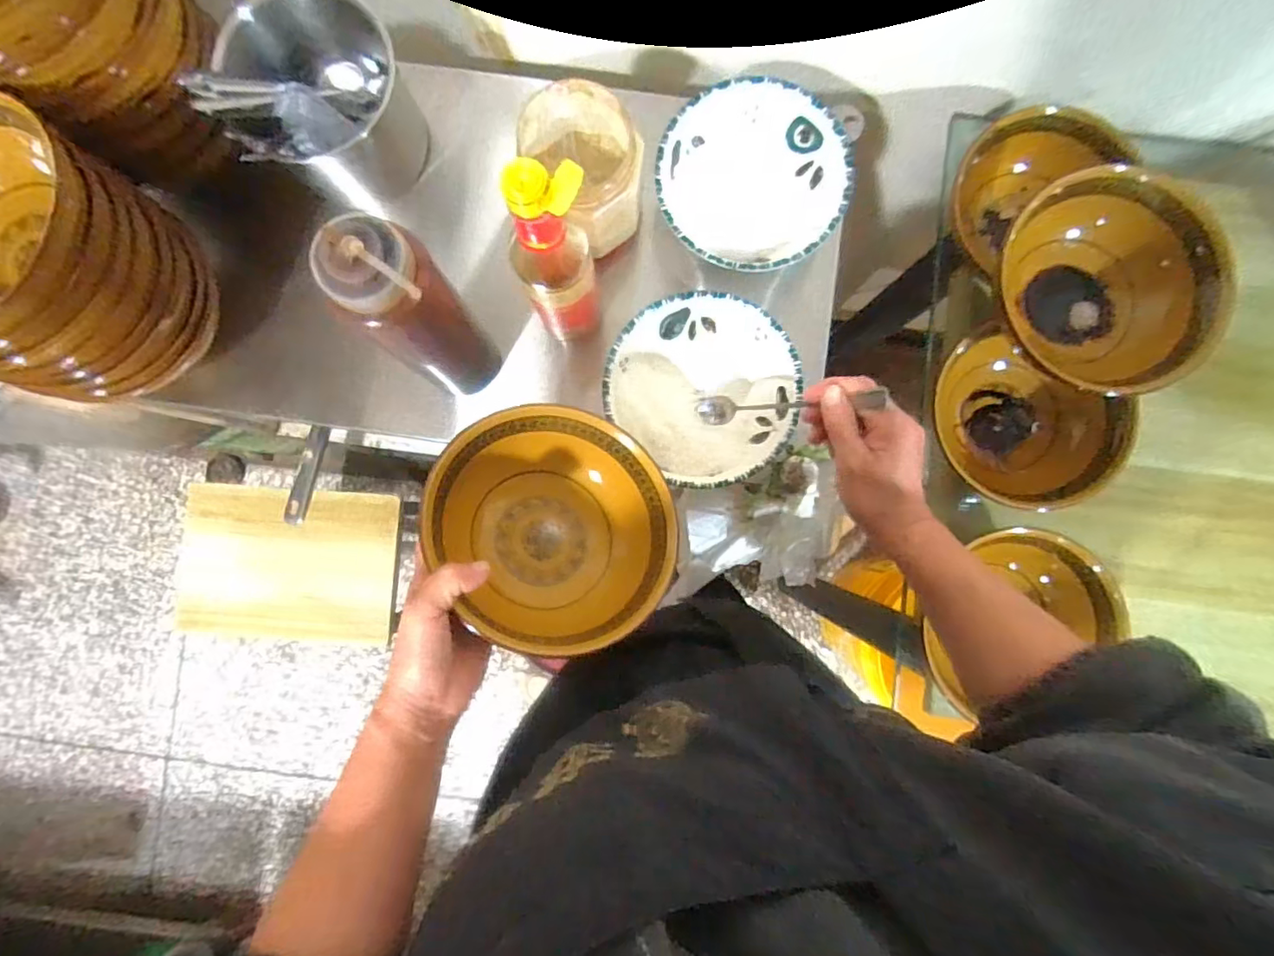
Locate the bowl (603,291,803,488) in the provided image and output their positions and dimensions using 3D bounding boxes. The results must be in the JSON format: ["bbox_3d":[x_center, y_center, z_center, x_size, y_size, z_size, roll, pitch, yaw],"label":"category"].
[{"bbox_3d":[0.064,-0.082,0.533,0.161,0.057,0.173,0,87,1],"label":"bowl"}]

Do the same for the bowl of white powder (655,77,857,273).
[{"bbox_3d":[0.108,-0.275,0.542,0.169,0.059,0.172,0,87,1],"label":"bowl of white powder"}]

